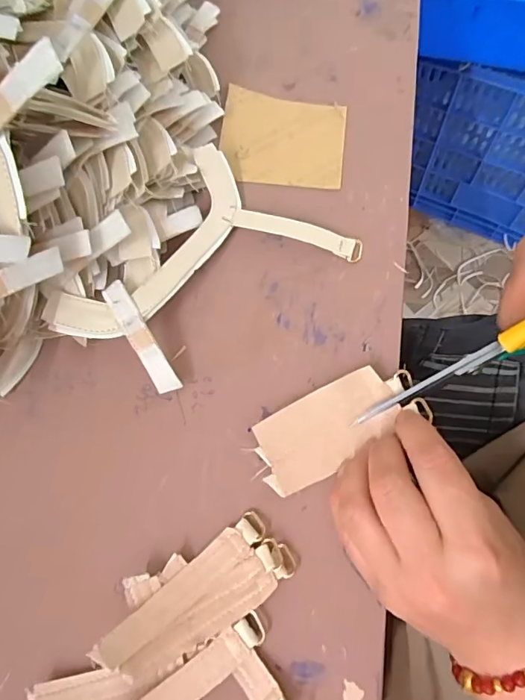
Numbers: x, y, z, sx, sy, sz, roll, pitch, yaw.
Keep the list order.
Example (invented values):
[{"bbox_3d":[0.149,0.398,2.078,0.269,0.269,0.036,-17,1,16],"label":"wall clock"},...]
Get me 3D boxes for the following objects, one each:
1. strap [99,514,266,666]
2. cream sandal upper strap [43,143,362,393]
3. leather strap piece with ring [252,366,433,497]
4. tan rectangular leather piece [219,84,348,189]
[{"bbox_3d":[-0.037,0.119,0.233,0.093,0.021,0.018,-39,73,-8],"label":"strap"},{"bbox_3d":[-0.035,-0.044,0.286,0.119,0.028,0.160,36,78,15],"label":"cream sandal upper strap"},{"bbox_3d":[0.040,0.041,0.260,0.093,0.009,0.043,-33,73,-3],"label":"leather strap piece with ring"},{"bbox_3d":[0.014,-0.156,0.336,0.092,0.004,0.079,9,72,8],"label":"tan rectangular leather piece"}]

